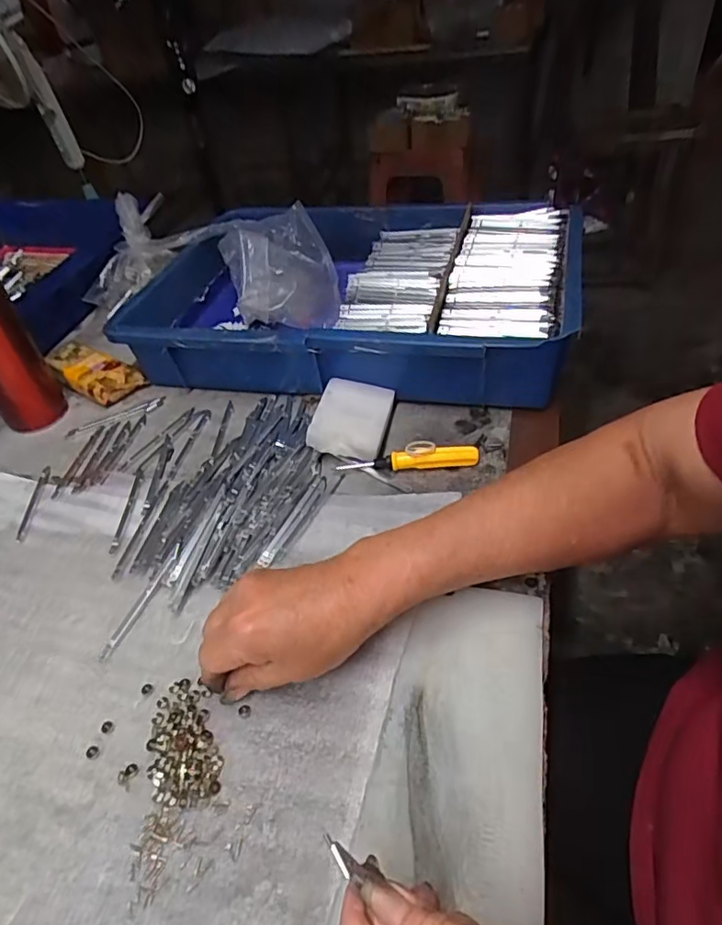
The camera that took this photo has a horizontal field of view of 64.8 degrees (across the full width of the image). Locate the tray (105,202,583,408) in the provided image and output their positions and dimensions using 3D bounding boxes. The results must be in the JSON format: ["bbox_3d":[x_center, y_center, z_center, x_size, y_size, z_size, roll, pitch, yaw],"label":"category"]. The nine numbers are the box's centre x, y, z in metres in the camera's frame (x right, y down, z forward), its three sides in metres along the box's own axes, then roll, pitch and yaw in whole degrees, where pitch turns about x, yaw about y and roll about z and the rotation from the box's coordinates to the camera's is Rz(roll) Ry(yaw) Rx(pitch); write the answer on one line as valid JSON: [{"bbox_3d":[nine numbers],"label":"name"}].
[{"bbox_3d":[-0.013,-0.176,0.605,0.435,0.099,0.278,5,45,13],"label":"tray"}]

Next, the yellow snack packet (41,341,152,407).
[{"bbox_3d":[-0.283,-0.097,0.606,0.108,0.035,0.056,29,55,32],"label":"yellow snack packet"}]

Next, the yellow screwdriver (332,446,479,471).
[{"bbox_3d":[0.037,-0.002,0.465,0.115,0.017,0.011,-3,44,5],"label":"yellow screwdriver"}]

